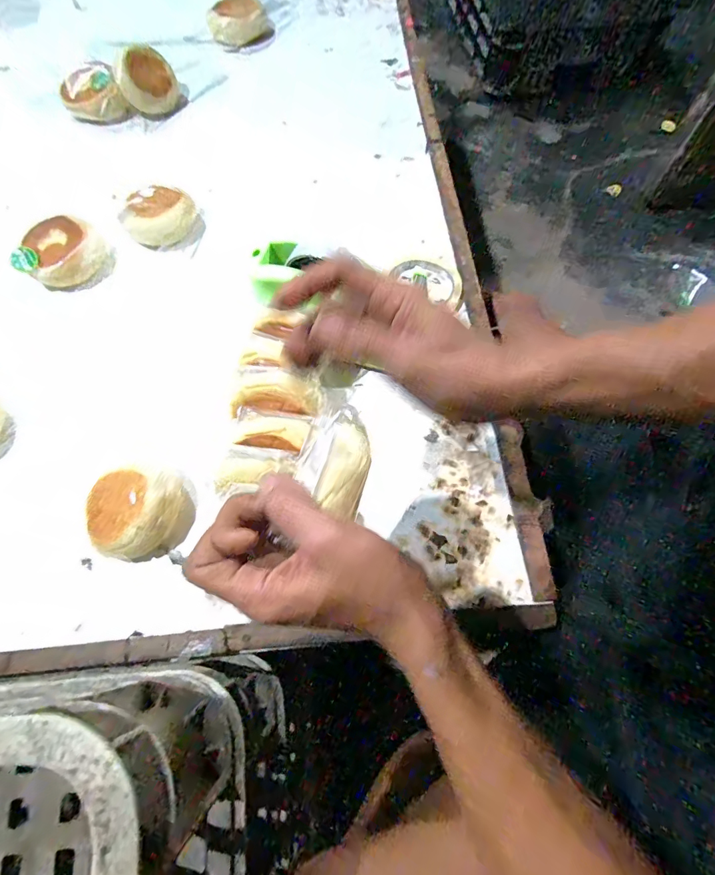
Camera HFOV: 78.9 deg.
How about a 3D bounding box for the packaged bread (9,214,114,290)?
[{"bbox_3d":[-0.366,-0.224,0.544,0.076,0.051,0.101,37,73,14],"label":"packaged bread"}]

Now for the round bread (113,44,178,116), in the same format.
[{"bbox_3d":[-0.316,-0.535,0.652,0.081,0.067,0.075,0,68,0],"label":"round bread"}]

